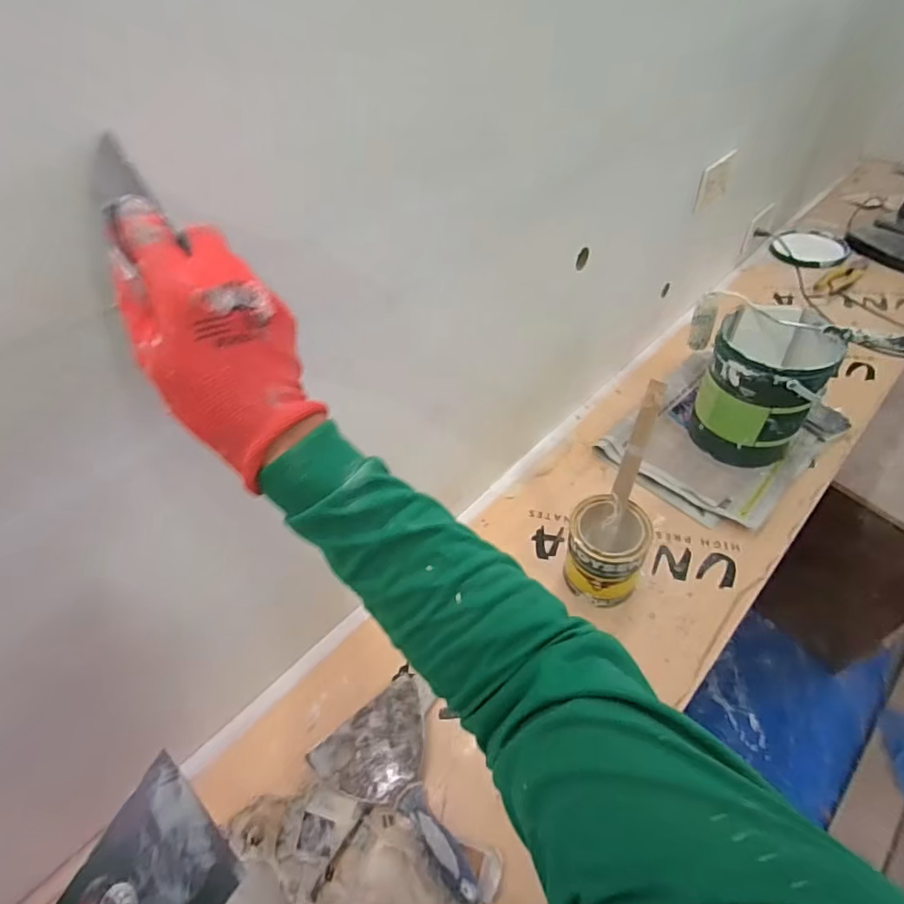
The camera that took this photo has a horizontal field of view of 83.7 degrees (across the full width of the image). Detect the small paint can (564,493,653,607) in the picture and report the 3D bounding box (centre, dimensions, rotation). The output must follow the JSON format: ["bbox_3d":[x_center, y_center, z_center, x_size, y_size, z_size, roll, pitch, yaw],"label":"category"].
[{"bbox_3d":[0.214,0.143,0.710,0.099,0.141,0.104,-3,48,3],"label":"small paint can"}]

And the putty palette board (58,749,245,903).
[{"bbox_3d":[-0.209,0.302,0.355,0.007,0.133,0.096,-8,21,26],"label":"putty palette board"}]

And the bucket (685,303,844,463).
[{"bbox_3d":[0.511,-0.103,0.848,0.161,0.222,0.158,-3,48,3],"label":"bucket"}]

